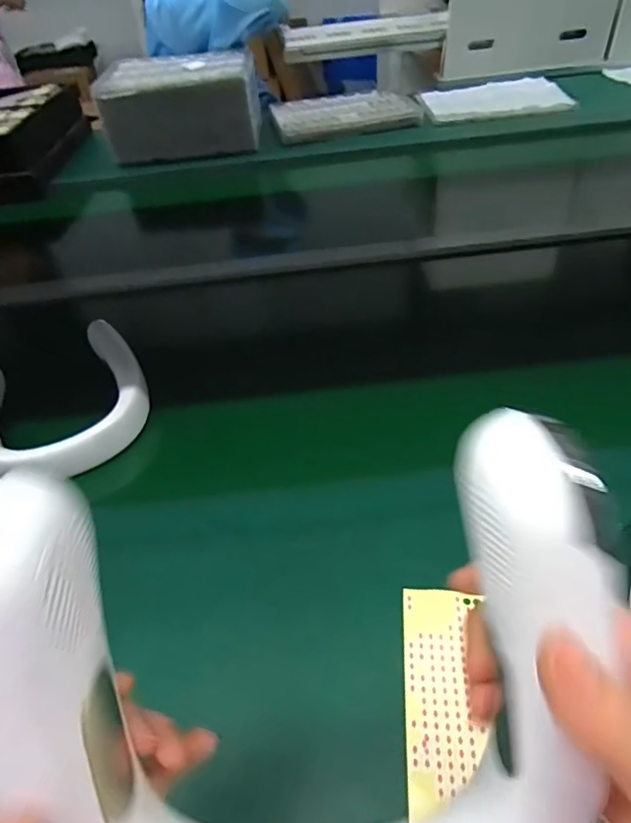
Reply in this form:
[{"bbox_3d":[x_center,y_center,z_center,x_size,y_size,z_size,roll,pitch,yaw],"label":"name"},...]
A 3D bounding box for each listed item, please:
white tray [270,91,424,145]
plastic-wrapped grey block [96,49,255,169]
[{"bbox_3d":[0.065,-0.713,1.260,0.323,0.029,0.232,-9,45,-2],"label":"white tray"},{"bbox_3d":[-0.296,-0.690,1.201,0.340,0.154,0.219,-1,45,5],"label":"plastic-wrapped grey block"}]

